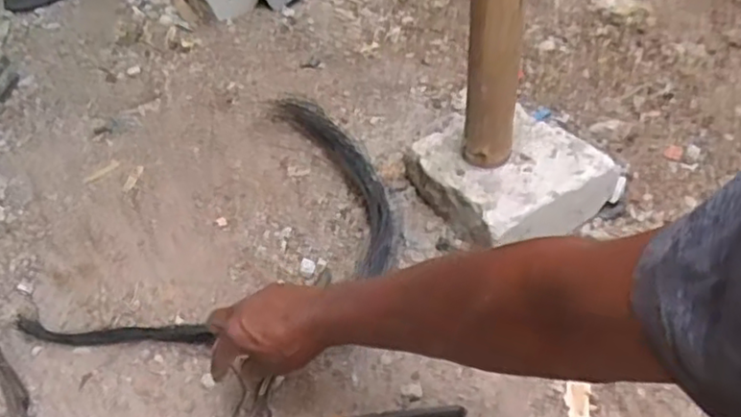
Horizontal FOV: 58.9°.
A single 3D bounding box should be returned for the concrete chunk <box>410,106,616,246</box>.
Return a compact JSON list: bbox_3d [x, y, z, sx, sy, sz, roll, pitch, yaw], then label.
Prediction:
[{"bbox_3d":[0.164,-0.033,0.827,0.192,0.090,0.194,-23,44,-22],"label":"concrete chunk"}]

